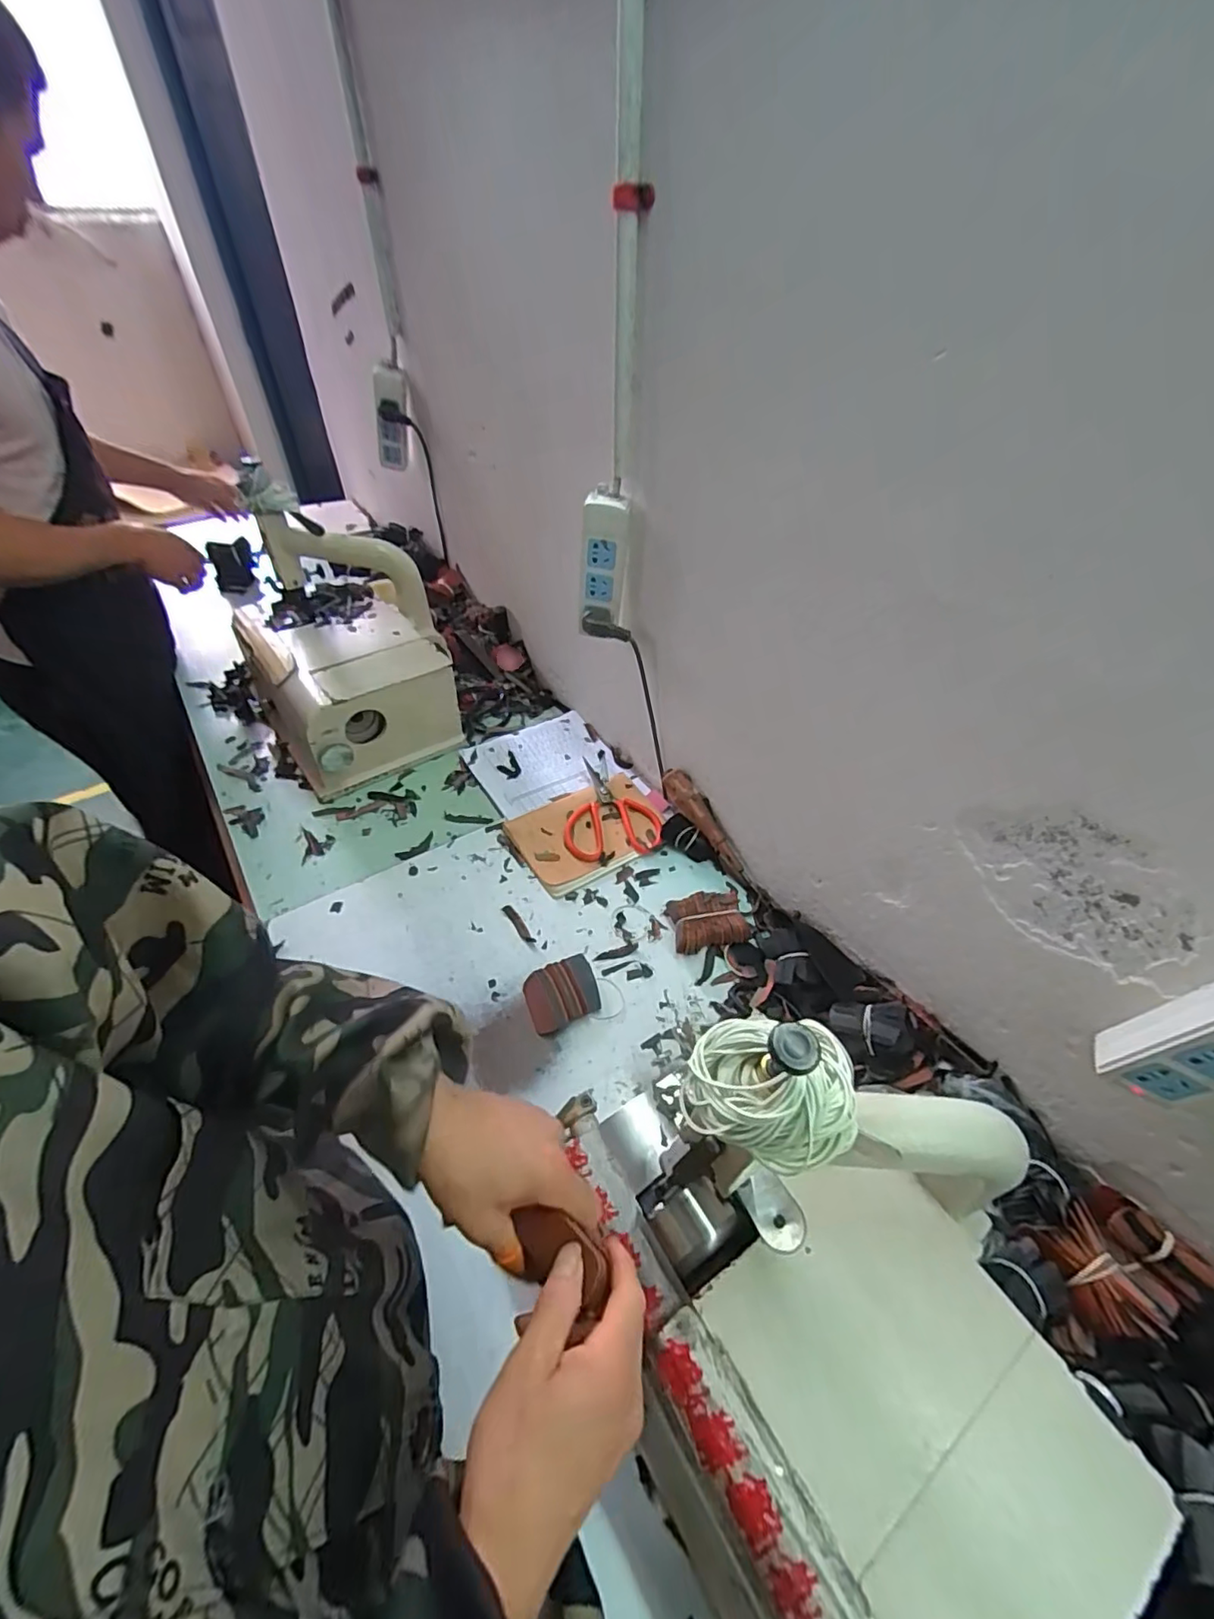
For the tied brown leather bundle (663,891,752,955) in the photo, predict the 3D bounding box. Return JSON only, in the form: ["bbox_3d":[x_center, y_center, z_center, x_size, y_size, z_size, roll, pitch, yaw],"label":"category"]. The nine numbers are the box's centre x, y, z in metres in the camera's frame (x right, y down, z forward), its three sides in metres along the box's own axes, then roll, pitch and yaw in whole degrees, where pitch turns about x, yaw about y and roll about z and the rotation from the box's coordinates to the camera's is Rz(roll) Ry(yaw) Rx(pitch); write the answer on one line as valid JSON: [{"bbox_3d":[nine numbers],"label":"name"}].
[{"bbox_3d":[0.123,0.138,0.728,0.091,0.028,0.066,-9,48,-10],"label":"tied brown leather bundle"}]

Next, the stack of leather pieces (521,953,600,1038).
[{"bbox_3d":[-0.050,0.205,0.657,0.079,0.017,0.069,-17,50,-17],"label":"stack of leather pieces"}]

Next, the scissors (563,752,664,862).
[{"bbox_3d":[-0.009,-0.014,0.864,0.132,0.018,0.204,-10,49,-11],"label":"scissors"}]

